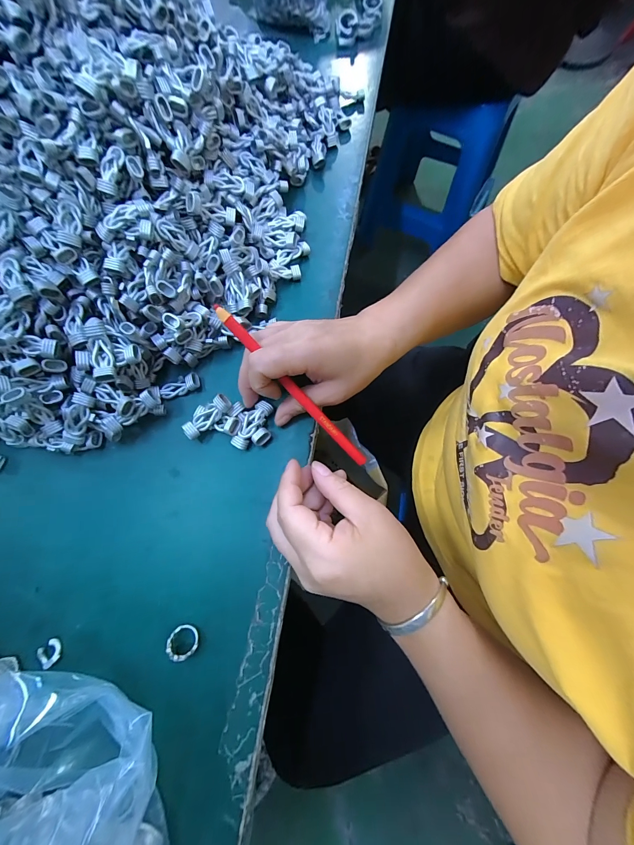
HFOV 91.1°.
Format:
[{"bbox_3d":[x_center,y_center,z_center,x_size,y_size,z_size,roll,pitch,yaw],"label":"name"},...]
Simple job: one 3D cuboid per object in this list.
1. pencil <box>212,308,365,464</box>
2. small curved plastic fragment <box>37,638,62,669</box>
[{"bbox_3d":[-0.016,-0.024,0.245,0.009,0.005,0.167,-47,106,-12],"label":"pencil"},{"bbox_3d":[-0.190,0.164,0.221,0.014,0.004,0.015,-43,76,-11],"label":"small curved plastic fragment"}]

